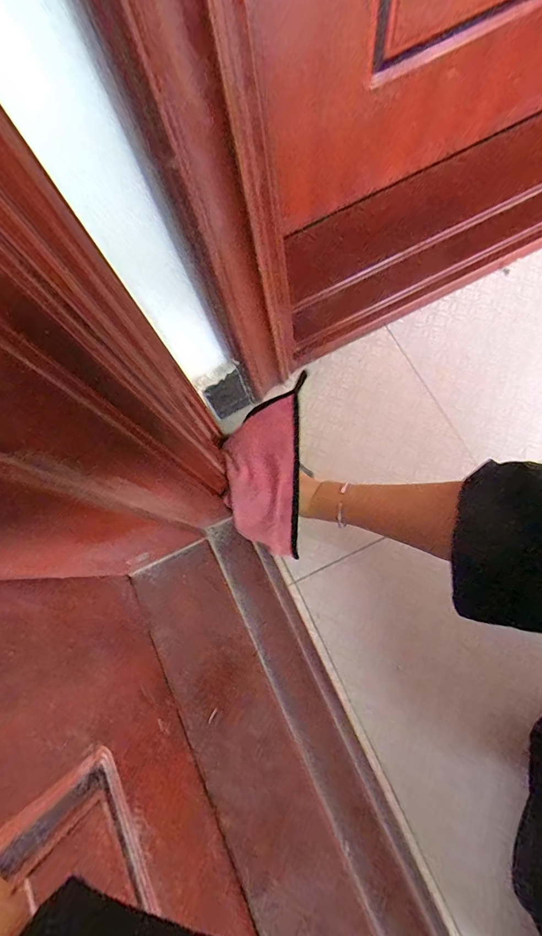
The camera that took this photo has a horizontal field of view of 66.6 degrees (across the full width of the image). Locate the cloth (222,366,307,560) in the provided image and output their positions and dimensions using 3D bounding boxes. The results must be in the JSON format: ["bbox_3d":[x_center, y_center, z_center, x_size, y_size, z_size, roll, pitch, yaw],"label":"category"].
[{"bbox_3d":[-0.009,0.004,0.510,0.087,0.052,0.209,2,100,1],"label":"cloth"}]

